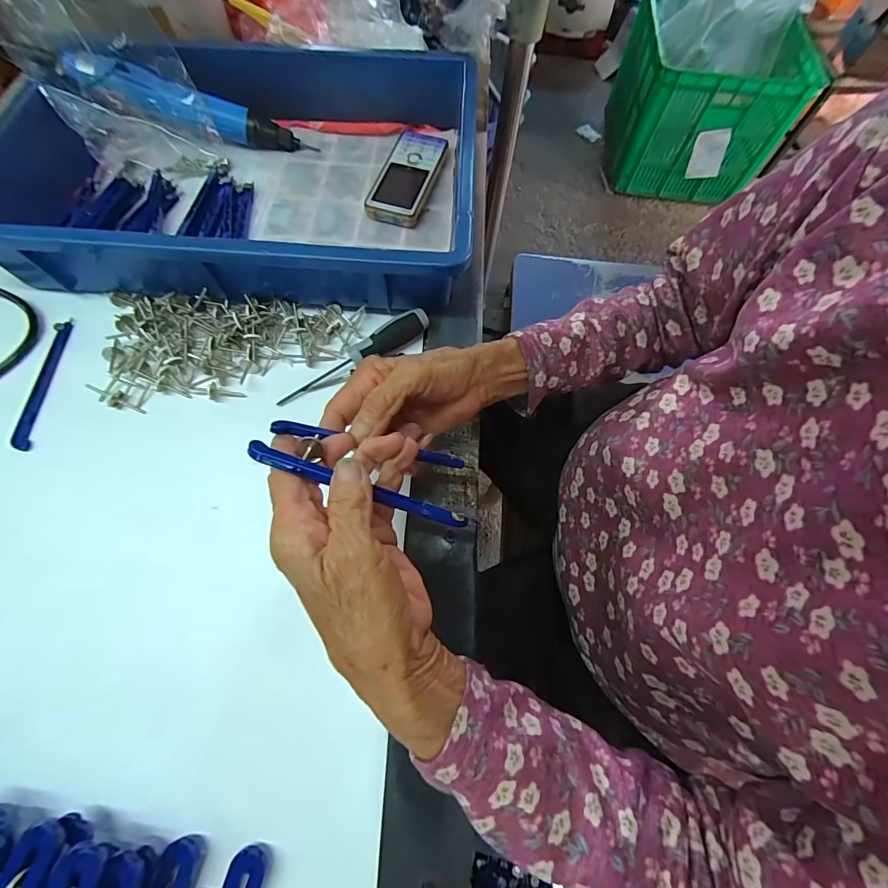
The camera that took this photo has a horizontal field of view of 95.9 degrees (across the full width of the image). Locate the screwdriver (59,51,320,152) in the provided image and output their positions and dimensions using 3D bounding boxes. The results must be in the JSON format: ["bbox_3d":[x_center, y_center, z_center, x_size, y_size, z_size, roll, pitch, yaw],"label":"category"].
[{"bbox_3d":[-0.260,-0.354,0.425,0.233,0.030,0.030,7,66,-20],"label":"screwdriver"}]

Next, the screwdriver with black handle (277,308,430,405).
[{"bbox_3d":[-0.077,-0.076,0.349,0.144,0.021,0.021,-31,71,-13],"label":"screwdriver with black handle"}]

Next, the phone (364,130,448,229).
[{"bbox_3d":[-0.039,-0.286,0.430,0.059,0.020,0.129,16,68,5],"label":"phone"}]

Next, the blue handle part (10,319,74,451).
[{"bbox_3d":[-0.342,-0.054,0.341,0.013,0.007,0.127,-4,68,-3],"label":"blue handle part"}]

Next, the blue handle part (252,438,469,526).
[{"bbox_3d":[-0.042,0.023,0.213,0.119,0.007,0.010,21,67,-14],"label":"blue handle part"}]

